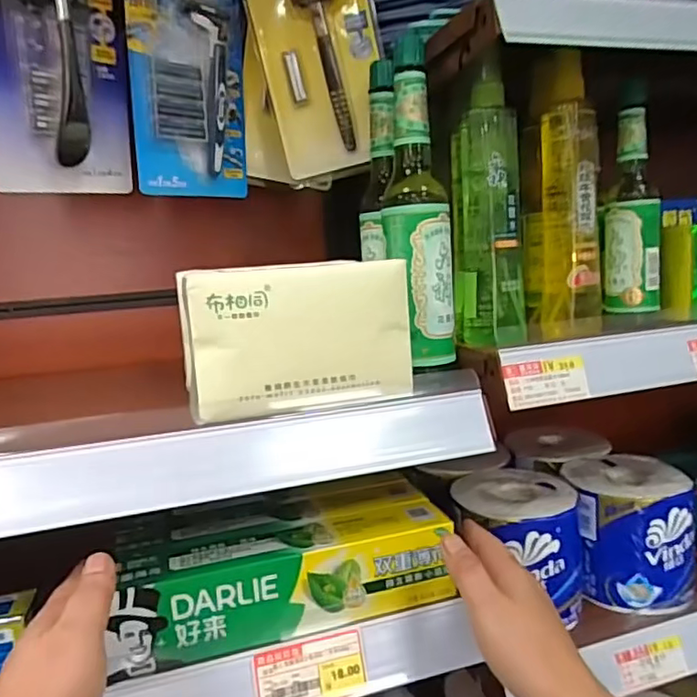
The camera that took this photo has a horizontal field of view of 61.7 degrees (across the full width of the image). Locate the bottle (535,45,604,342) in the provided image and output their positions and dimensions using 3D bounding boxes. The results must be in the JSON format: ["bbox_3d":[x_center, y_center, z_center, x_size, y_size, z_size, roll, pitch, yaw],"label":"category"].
[{"bbox_3d":[0.177,-0.119,0.465,0.047,0.212,0.049,1,11,22],"label":"bottle"}]

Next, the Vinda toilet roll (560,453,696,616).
[{"bbox_3d":[0.259,0.164,0.542,0.099,0.099,0.112,-1,10,12],"label":"Vinda toilet roll"}]

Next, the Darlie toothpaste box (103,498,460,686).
[{"bbox_3d":[-0.039,0.157,0.399,0.221,0.058,0.050,-7,11,-18],"label":"Darlie toothpaste box"}]

